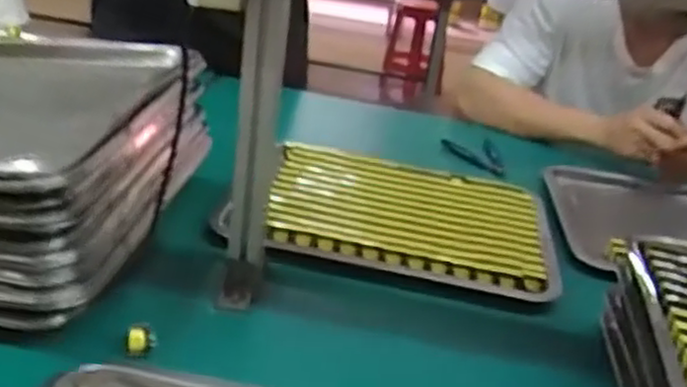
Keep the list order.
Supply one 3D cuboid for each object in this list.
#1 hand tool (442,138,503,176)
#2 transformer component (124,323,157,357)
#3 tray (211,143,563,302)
[{"bbox_3d":[0.208,-0.053,1.120,0.079,0.017,0.114,1,26,-14],"label":"hand tool"},{"bbox_3d":[-0.161,0.115,0.579,0.024,0.018,0.019,0,26,-18],"label":"transformer component"},{"bbox_3d":[0.068,0.014,0.886,0.360,0.027,0.269,11,25,4],"label":"tray"}]

